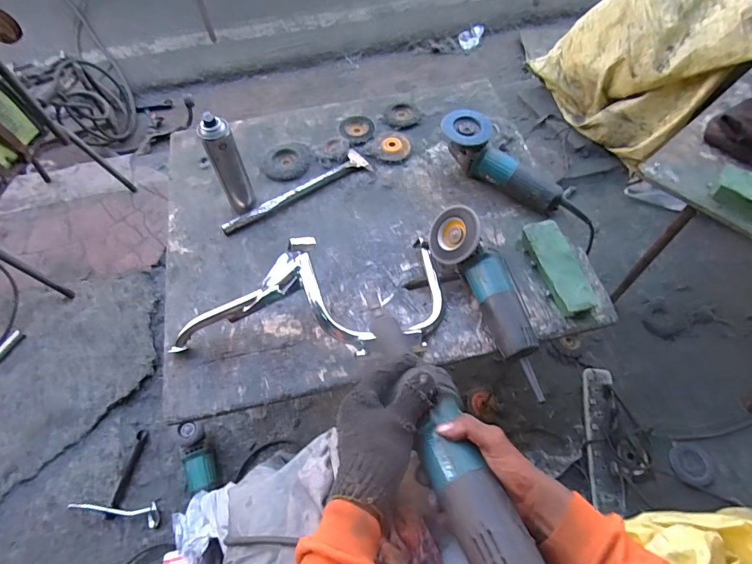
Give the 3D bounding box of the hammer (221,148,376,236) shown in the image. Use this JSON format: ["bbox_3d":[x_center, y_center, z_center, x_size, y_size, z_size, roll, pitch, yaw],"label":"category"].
[{"bbox_3d":[-0.163,-0.193,0.848,0.322,0.033,0.065,-28,65,-13],"label":"hammer"}]

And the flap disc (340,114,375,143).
[{"bbox_3d":[-0.042,-0.343,0.927,0.073,0.008,0.087,-6,62,-2],"label":"flap disc"}]

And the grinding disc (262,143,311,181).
[{"bbox_3d":[-0.187,-0.254,0.882,0.092,0.012,0.098,-1,62,1],"label":"grinding disc"}]

